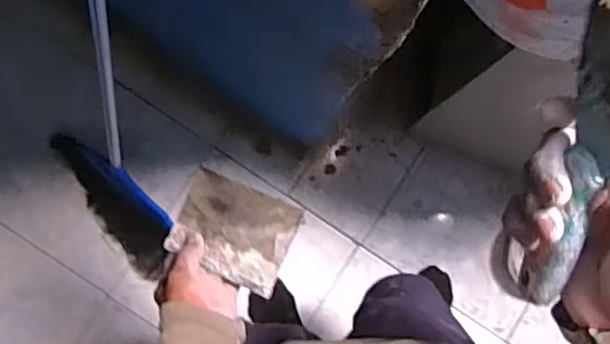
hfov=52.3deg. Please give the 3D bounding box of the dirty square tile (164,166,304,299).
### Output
[{"bbox_3d":[-0.070,0.057,0.606,0.118,0.008,0.089,23,89,16],"label":"dirty square tile"}]

